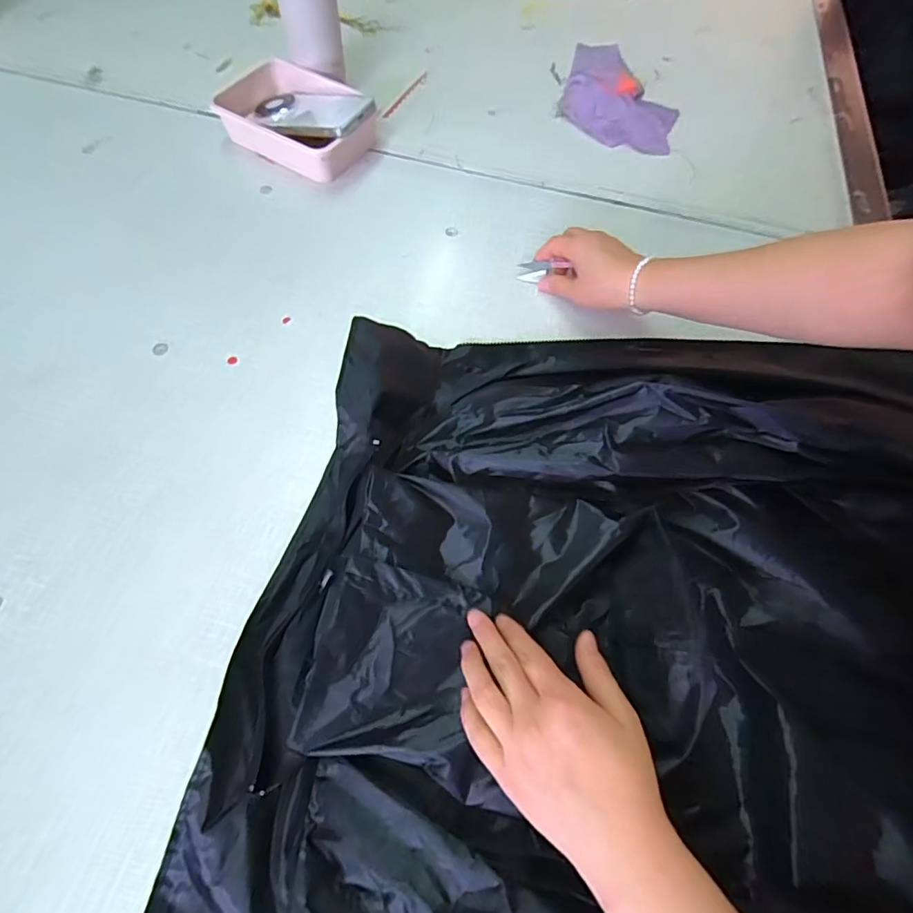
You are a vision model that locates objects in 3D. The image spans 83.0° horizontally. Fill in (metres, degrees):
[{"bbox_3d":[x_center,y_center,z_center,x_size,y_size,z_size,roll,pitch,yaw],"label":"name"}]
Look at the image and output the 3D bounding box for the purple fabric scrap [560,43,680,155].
[{"bbox_3d":[0.226,-0.497,0.698,0.151,0.031,0.203,14,63,4],"label":"purple fabric scrap"}]

